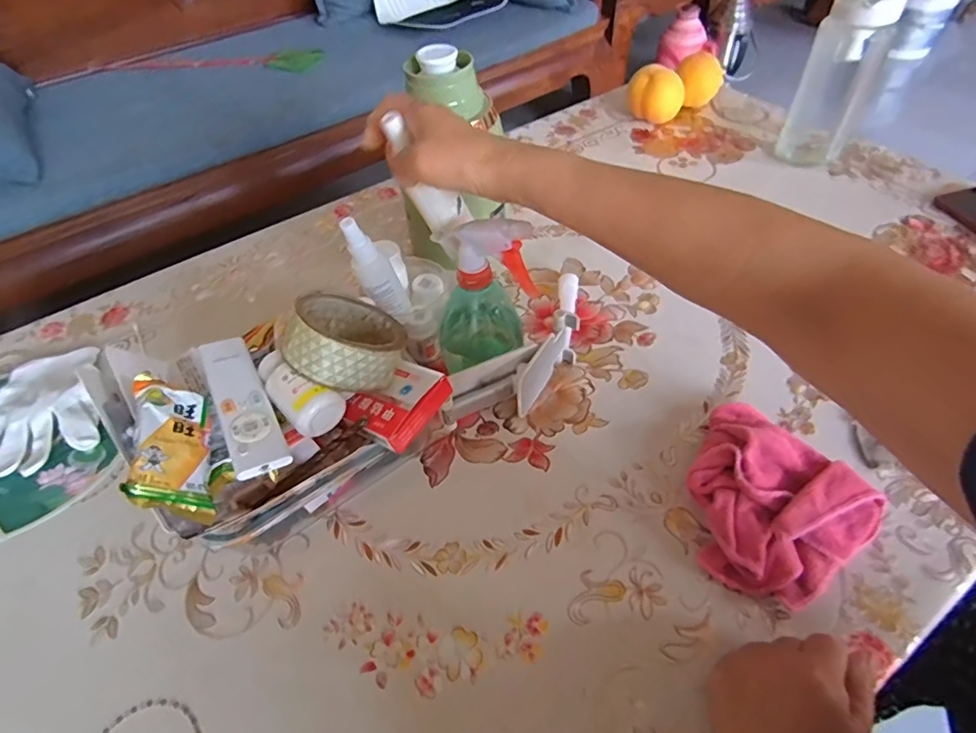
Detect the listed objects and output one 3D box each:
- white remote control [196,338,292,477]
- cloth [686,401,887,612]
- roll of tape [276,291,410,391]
[{"bbox_3d":[-0.185,0.024,0.381,0.034,0.014,0.143,-27,54,-17],"label":"white remote control"},{"bbox_3d":[0.218,0.106,0.413,0.127,0.051,0.141,-30,55,-18],"label":"cloth"},{"bbox_3d":[-0.114,-0.020,0.410,0.088,0.046,0.088,21,21,-8],"label":"roll of tape"}]

